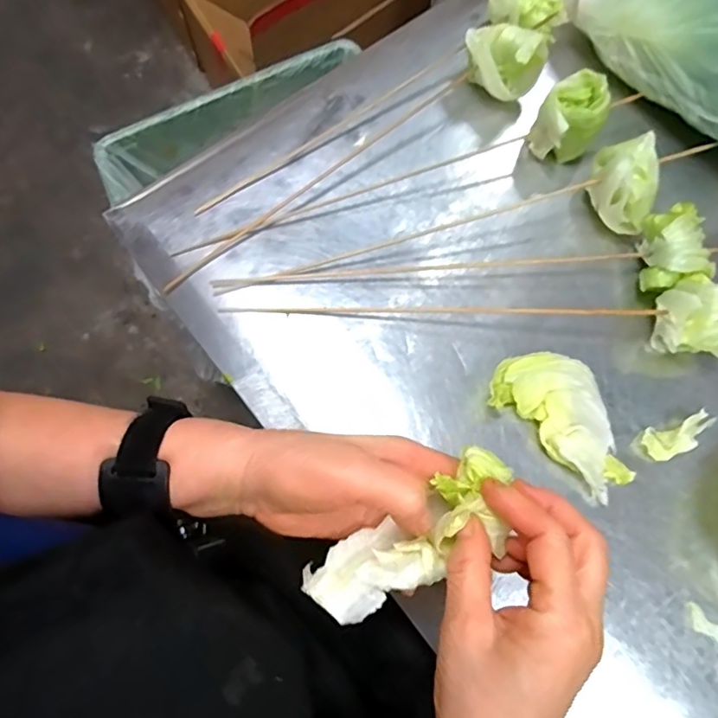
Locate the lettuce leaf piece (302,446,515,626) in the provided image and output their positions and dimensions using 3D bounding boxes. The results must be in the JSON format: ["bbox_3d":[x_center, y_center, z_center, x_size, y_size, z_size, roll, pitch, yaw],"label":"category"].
[{"bbox_3d":[0.031,0.095,0.282,0.115,0.026,0.046,-35,77,-2],"label":"lettuce leaf piece"}]

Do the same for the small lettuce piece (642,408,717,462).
[{"bbox_3d":[0.227,0.054,0.389,0.049,0.007,0.024,-28,76,6],"label":"small lettuce piece"}]

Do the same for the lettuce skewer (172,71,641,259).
[{"bbox_3d":[0.039,-0.148,0.422,0.369,0.058,0.049,-18,75,-7],"label":"lettuce skewer"}]

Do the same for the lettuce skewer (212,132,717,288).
[{"bbox_3d":[0.081,-0.099,0.411,0.375,0.053,0.057,-14,74,-6],"label":"lettuce skewer"}]

